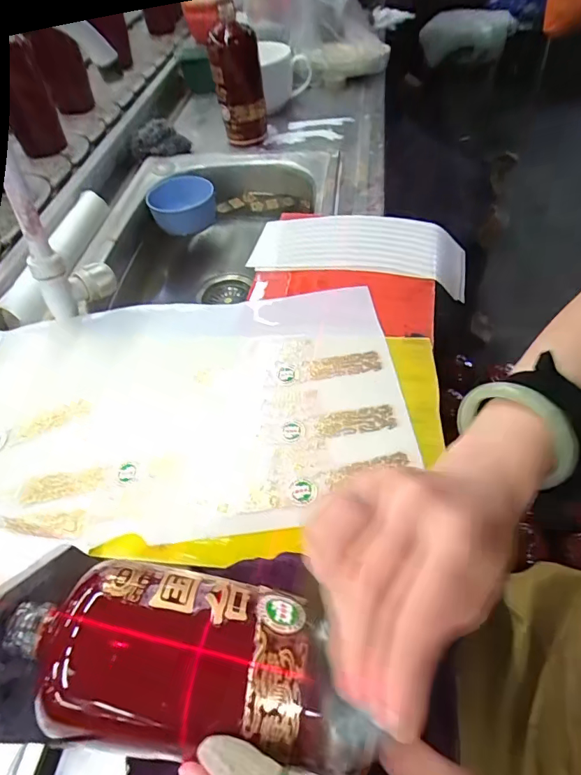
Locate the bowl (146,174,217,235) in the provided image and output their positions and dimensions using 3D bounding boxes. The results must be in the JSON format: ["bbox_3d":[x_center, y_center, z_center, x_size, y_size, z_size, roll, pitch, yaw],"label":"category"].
[{"bbox_3d":[-0.175,-0.295,0.740,0.106,0.069,0.095,-10,52,-5],"label":"bowl"}]

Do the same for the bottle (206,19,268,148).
[{"bbox_3d":[-0.082,-0.481,0.725,0.077,0.164,0.063,-10,53,-2],"label":"bottle"}]

